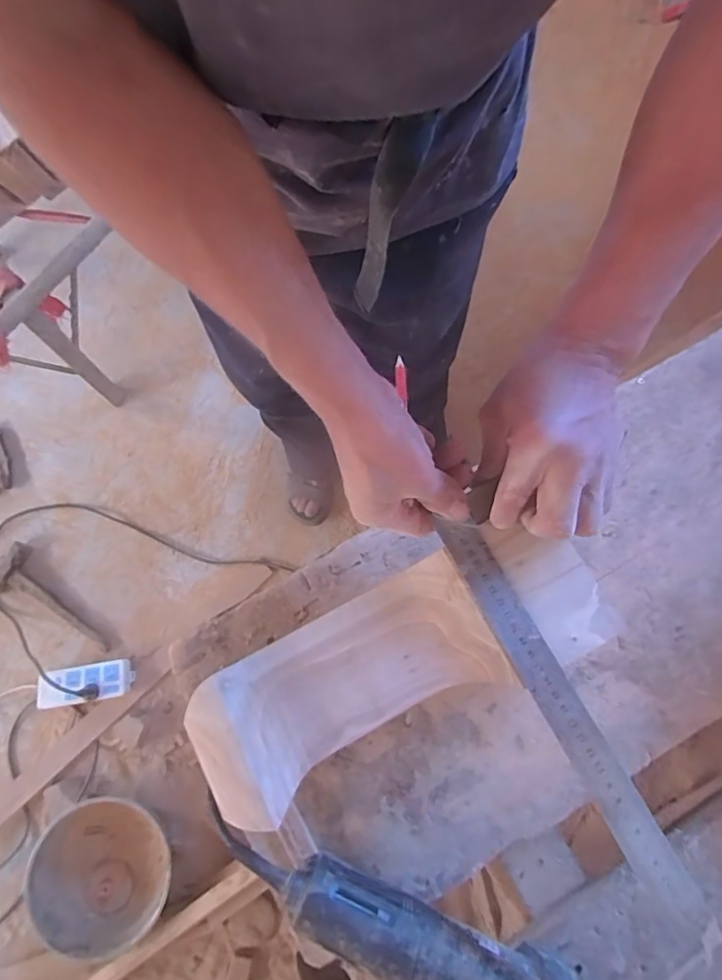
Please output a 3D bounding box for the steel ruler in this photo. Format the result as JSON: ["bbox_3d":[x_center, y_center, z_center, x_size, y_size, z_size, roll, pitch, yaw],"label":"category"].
[{"bbox_3d":[0.133,0.142,0.339,0.028,0.006,0.278,-30,76,0],"label":"steel ruler"}]

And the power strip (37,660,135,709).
[{"bbox_3d":[-0.606,0.426,1.094,0.194,0.056,0.078,-10,79,-1],"label":"power strip"}]

